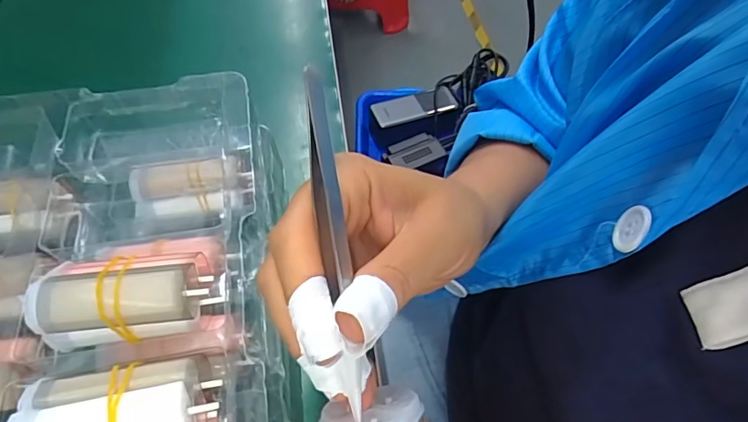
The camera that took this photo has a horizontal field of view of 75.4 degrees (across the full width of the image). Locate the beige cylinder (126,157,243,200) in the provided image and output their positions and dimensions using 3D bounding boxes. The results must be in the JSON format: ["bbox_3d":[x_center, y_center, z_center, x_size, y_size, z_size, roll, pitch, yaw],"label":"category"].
[{"bbox_3d":[-0.110,-0.020,0.284,0.058,0.020,0.020,-9,57,-7],"label":"beige cylinder"}]

